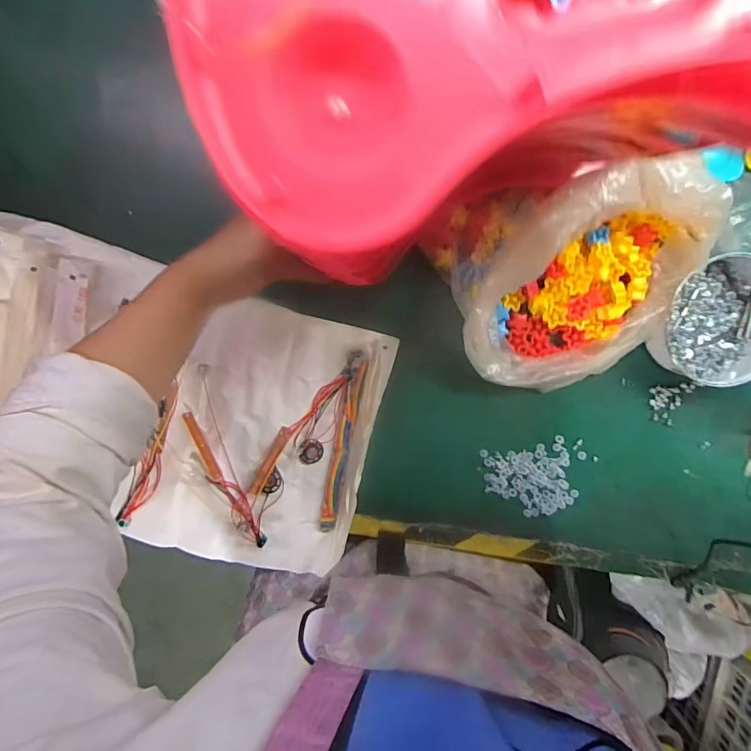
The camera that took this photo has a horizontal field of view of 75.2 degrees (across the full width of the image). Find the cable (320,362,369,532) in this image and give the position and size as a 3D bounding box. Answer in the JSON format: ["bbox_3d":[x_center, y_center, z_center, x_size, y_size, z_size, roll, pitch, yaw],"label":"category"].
[{"bbox_3d":[-0.039,0.086,0.572,0.020,0.008,0.202,11,97,-6],"label":"cable"}]

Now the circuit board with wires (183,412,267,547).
[{"bbox_3d":[-0.169,0.120,0.546,0.025,0.015,0.169,-29,99,0],"label":"circuit board with wires"}]

